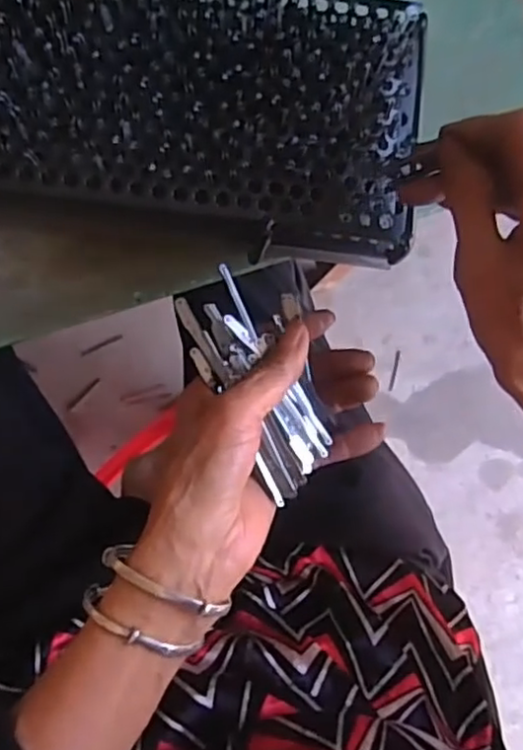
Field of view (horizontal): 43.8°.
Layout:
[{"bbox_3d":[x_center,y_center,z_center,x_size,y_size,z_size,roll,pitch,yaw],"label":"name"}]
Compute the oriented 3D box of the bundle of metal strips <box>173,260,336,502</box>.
[{"bbox_3d":[0.004,0.002,0.337,0.058,0.021,0.114,-28,96,-9],"label":"bundle of metal strips"}]

